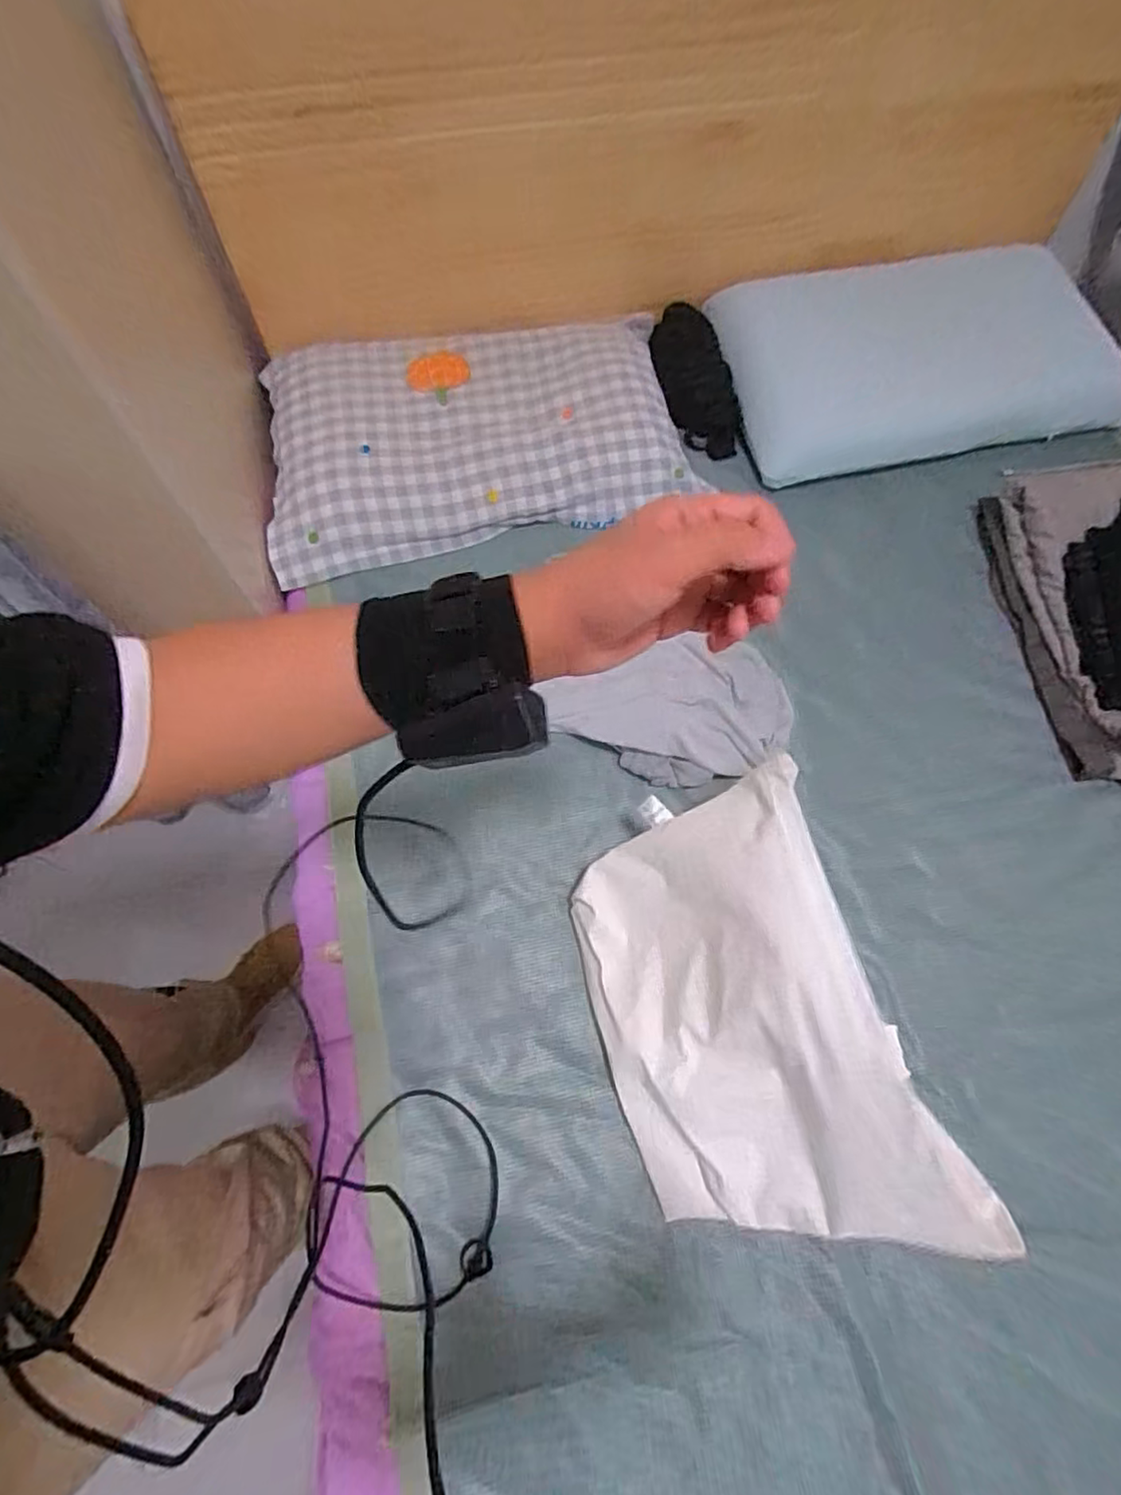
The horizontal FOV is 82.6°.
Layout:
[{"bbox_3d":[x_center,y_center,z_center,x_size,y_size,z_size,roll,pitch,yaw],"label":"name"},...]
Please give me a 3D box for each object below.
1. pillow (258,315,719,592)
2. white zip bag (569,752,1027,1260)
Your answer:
[{"bbox_3d":[-0.148,-0.532,1.054,0.671,0.104,0.417,-12,67,-5],"label":"pillow"},{"bbox_3d":[0.164,0.263,0.646,0.056,0.314,0.413,4,60,-44],"label":"white zip bag"}]

